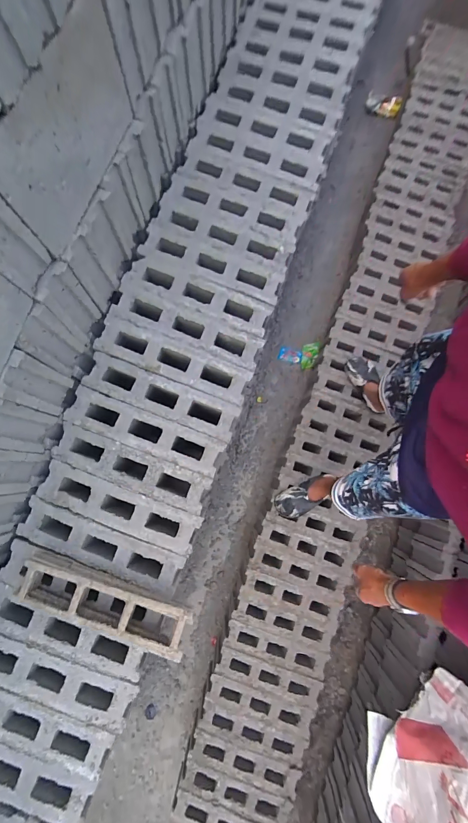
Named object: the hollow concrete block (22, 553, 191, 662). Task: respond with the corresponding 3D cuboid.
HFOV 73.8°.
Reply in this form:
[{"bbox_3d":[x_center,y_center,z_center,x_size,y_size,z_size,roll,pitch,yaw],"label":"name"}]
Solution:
[{"bbox_3d":[-0.288,0.423,0.693,0.381,0.085,0.090,16,75,7],"label":"hollow concrete block"}]

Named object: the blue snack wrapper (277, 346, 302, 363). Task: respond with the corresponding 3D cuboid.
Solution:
[{"bbox_3d":[0.309,-0.309,1.702,0.122,0.014,0.079,18,75,7],"label":"blue snack wrapper"}]

